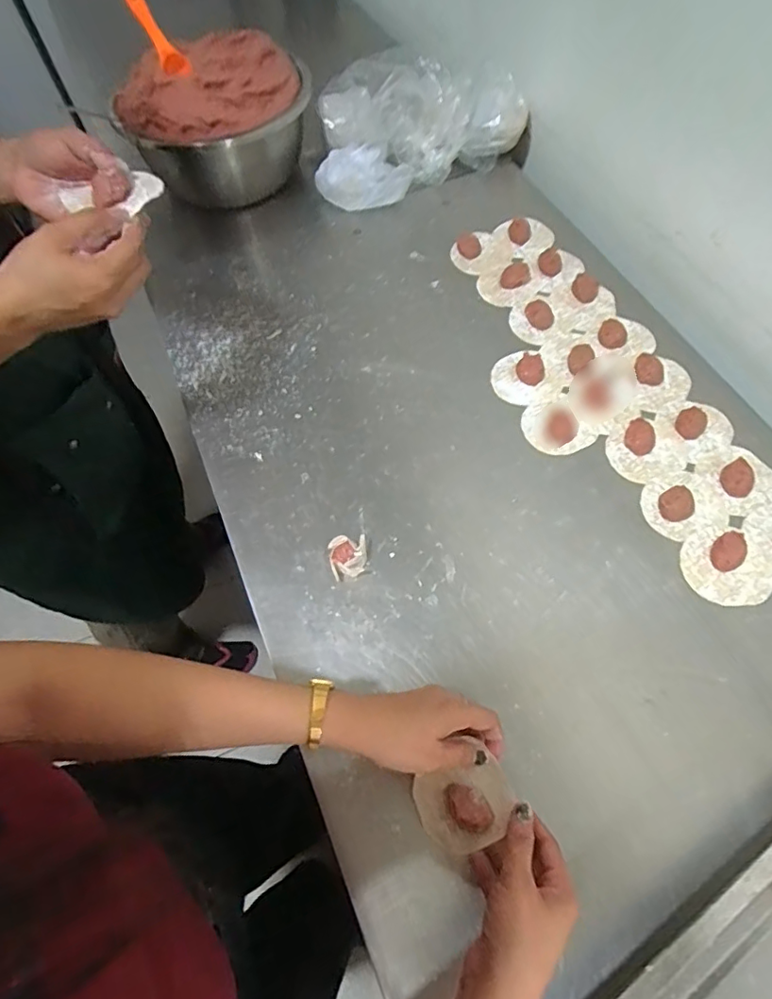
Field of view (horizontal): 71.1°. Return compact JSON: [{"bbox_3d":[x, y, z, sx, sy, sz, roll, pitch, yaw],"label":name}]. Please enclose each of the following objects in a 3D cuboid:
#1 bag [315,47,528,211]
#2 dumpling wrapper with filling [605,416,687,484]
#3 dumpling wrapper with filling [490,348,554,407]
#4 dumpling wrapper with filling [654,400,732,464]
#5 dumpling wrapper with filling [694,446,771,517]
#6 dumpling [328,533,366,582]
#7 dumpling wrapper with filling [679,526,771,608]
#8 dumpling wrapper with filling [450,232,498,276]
[{"bbox_3d":[0.057,-0.548,0.815,0.332,0.157,0.133,-14,63,-5],"label":"bag"},{"bbox_3d":[0.293,-0.057,0.606,0.084,0.009,0.072,-21,64,-8],"label":"dumpling wrapper with filling"},{"bbox_3d":[0.170,-0.153,0.659,0.083,0.016,0.073,-32,66,-13],"label":"dumpling wrapper with filling"},{"bbox_3d":[0.355,-0.082,0.616,0.080,0.014,0.077,-1,62,2],"label":"dumpling wrapper with filling"},{"bbox_3d":[0.386,-0.024,0.582,0.074,0.011,0.074,-20,63,-8],"label":"dumpling wrapper with filling"},{"bbox_3d":[-0.038,0.059,0.550,0.037,0.034,0.037,-10,63,-2],"label":"dumpling"},{"bbox_3d":[0.340,0.065,0.536,0.083,0.017,0.081,-1,62,2],"label":"dumpling wrapper with filling"},{"bbox_3d":[0.128,-0.353,0.772,0.064,0.011,0.081,18,65,12],"label":"dumpling wrapper with filling"}]

